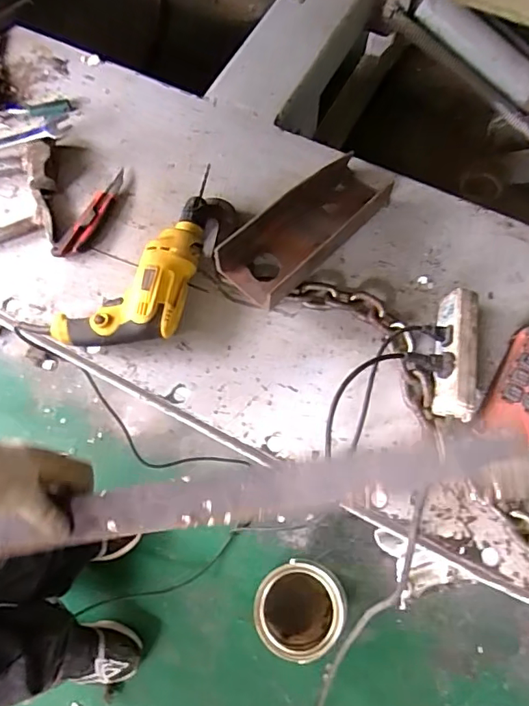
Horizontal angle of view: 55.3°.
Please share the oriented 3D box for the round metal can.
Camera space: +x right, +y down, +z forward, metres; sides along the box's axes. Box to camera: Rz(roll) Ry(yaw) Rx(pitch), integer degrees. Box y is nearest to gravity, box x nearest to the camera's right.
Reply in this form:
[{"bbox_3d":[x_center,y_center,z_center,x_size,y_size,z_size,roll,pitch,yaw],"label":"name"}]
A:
[{"bbox_3d":[0.065,0.504,0.997,0.158,0.142,0.154,0,69,1],"label":"round metal can"}]

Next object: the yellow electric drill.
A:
[{"bbox_3d":[-0.146,-0.118,0.727,0.148,0.068,0.332,36,74,14],"label":"yellow electric drill"}]

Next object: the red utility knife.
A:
[{"bbox_3d":[-0.270,-0.216,0.793,0.035,0.015,0.171,29,73,11],"label":"red utility knife"}]

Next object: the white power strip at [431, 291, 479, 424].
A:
[{"bbox_3d":[0.252,0.004,0.666,0.046,0.053,0.175,9,70,5],"label":"white power strip"}]

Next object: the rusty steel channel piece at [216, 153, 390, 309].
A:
[{"bbox_3d":[0.063,-0.183,0.739,0.101,0.084,0.278,42,76,15],"label":"rusty steel channel piece"}]

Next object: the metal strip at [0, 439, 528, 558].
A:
[{"bbox_3d":[-0.052,0.138,0.468,0.533,0.009,0.046,-14,84,19],"label":"metal strip"}]

